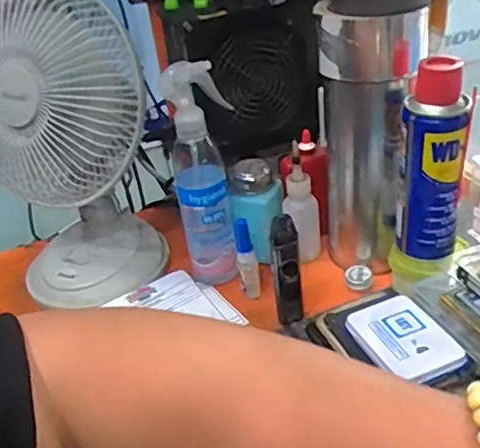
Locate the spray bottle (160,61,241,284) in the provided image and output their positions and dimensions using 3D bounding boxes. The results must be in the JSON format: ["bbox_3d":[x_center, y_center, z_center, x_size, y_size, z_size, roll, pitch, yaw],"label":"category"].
[{"bbox_3d":[-0.034,-0.043,0.556,0.063,0.218,0.048,-10,33,-3],"label":"spray bottle"}]

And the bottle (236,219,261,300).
[{"bbox_3d":[0.007,0.033,0.550,0.017,0.079,0.018,-9,33,-2],"label":"bottle"}]

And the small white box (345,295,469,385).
[{"bbox_3d":[0.122,0.086,0.426,0.058,0.011,0.079,-17,34,-14],"label":"small white box"}]

